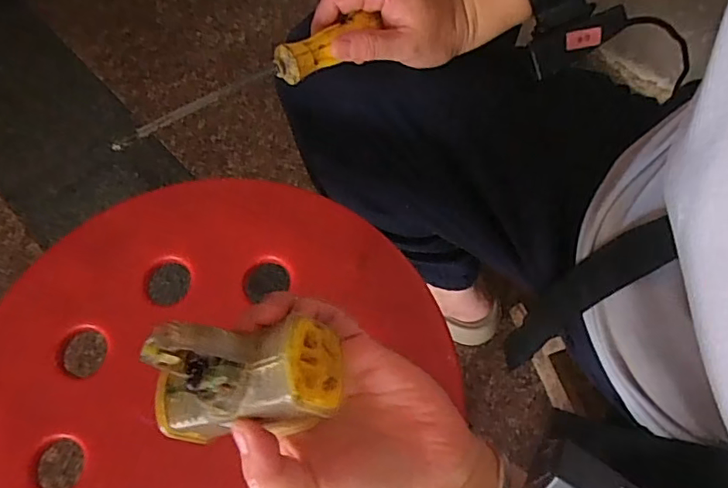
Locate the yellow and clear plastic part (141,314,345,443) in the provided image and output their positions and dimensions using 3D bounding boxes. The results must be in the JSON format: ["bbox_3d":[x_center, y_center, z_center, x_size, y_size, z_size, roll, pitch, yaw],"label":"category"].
[{"bbox_3d":[-0.053,0.057,0.232,0.083,0.050,0.041,-5,67,-1],"label":"yellow and clear plastic part"}]

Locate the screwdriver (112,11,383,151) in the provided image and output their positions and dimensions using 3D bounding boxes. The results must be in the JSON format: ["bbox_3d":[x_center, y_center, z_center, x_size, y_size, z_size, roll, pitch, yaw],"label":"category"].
[{"bbox_3d":[-0.070,-0.106,0.351,0.192,0.019,0.021,-35,71,-24],"label":"screwdriver"}]

